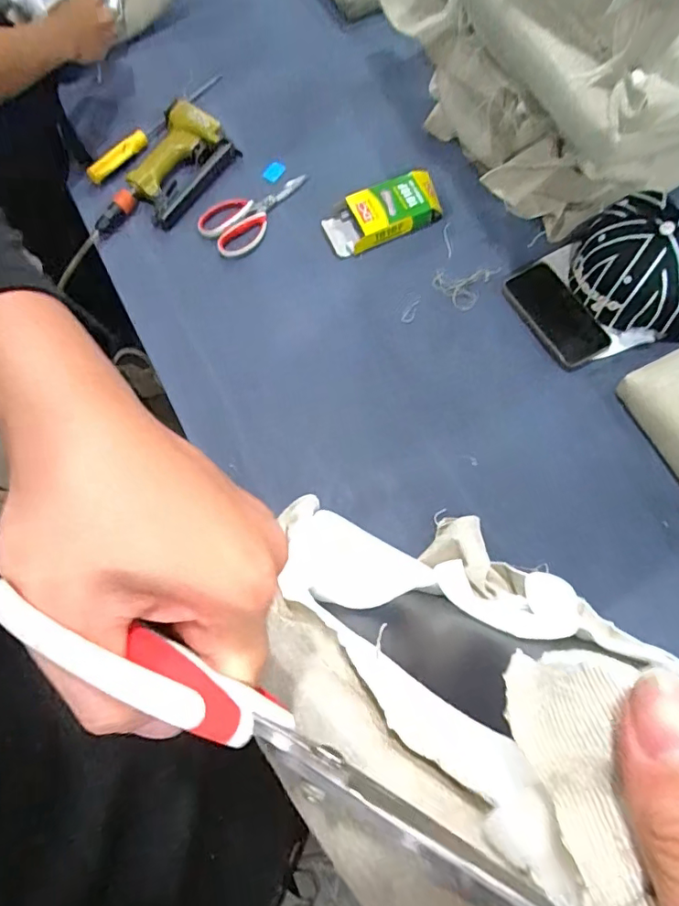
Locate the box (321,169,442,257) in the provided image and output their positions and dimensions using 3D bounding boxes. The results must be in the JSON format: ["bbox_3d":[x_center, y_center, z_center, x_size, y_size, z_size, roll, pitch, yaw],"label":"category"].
[{"bbox_3d":[0.066,-0.366,0.810,0.176,0.034,0.092,-18,73,-3],"label":"box"}]

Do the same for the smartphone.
[{"bbox_3d":[0.308,-0.199,0.756,0.075,0.013,0.163,-28,74,-6],"label":"smartphone"}]

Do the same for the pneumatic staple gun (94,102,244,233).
[{"bbox_3d":[-0.267,-0.432,0.827,0.121,0.059,0.250,33,77,11],"label":"pneumatic staple gun"}]

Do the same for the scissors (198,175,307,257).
[{"bbox_3d":[-0.128,-0.385,0.835,0.181,0.016,0.099,-39,75,-9],"label":"scissors"}]

